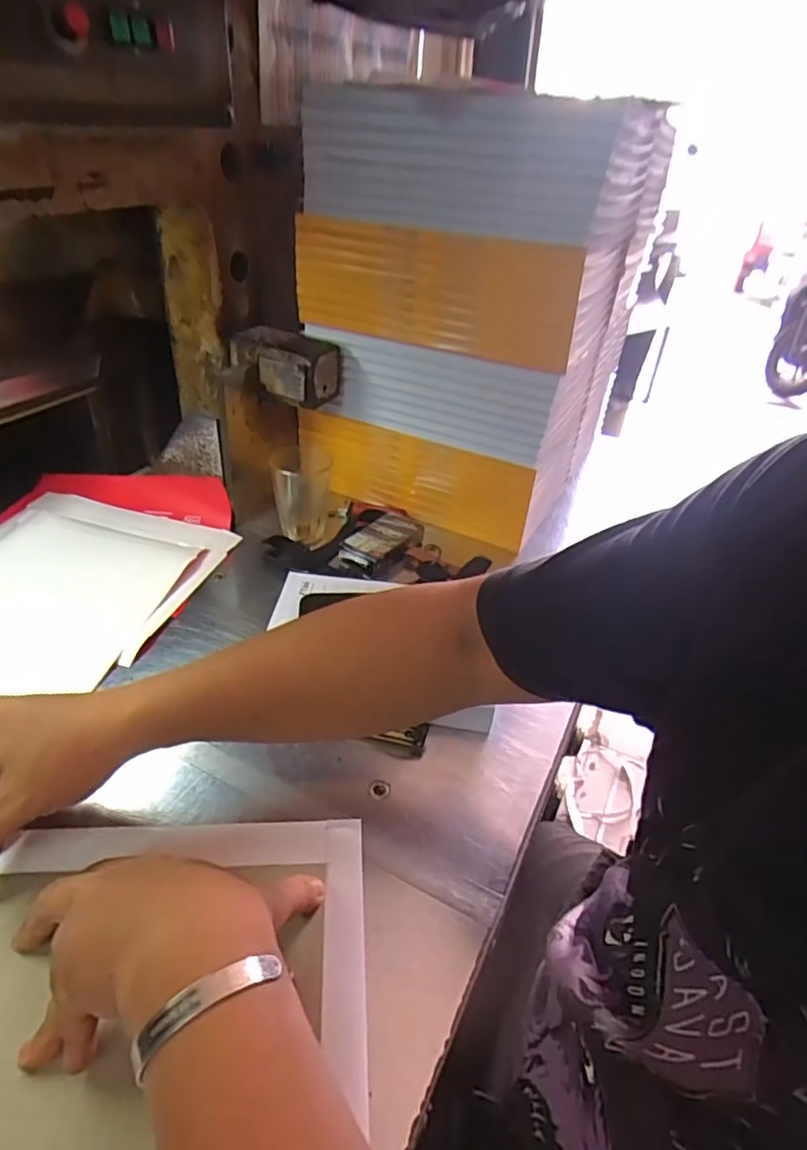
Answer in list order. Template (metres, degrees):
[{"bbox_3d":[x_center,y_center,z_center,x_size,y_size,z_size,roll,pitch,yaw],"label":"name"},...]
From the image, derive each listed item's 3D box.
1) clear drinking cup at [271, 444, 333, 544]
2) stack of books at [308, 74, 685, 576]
[{"bbox_3d":[-0.116,-0.089,0.720,0.066,0.093,0.064,-4,39,-11],"label":"clear drinking cup"},{"bbox_3d":[0.082,-0.306,0.764,0.336,0.432,0.287,18,40,16],"label":"stack of books"}]

